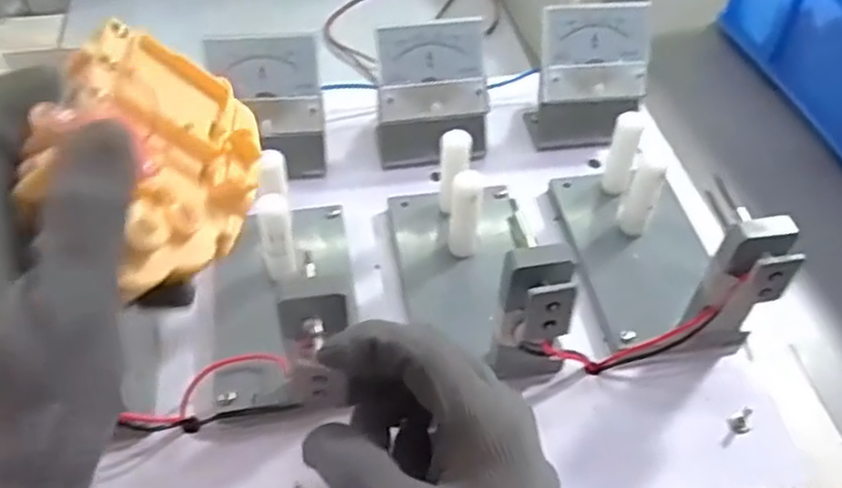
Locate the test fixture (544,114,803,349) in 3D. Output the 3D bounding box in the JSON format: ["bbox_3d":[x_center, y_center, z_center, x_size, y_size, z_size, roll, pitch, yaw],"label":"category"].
[{"bbox_3d":[0.114,-0.011,0.360,0.077,0.080,0.131,-10,50,-9],"label":"test fixture"}]

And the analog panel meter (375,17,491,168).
[{"bbox_3d":[0.007,-0.087,0.428,0.064,0.073,0.043,-4,49,-4],"label":"analog panel meter"}]

